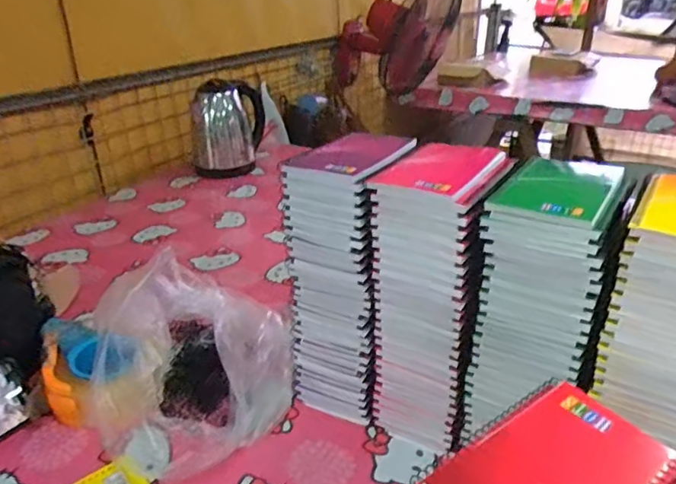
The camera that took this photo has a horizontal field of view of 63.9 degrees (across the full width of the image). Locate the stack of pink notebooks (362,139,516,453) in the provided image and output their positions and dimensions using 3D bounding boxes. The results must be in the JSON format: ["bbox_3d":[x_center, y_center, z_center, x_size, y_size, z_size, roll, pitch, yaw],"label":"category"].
[{"bbox_3d":[0.102,0.059,0.556,0.105,0.299,0.130,13,31,27],"label":"stack of pink notebooks"}]

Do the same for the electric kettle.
[{"bbox_3d":[-0.276,-0.296,1.377,0.149,0.212,0.172,2,28,8],"label":"electric kettle"}]

